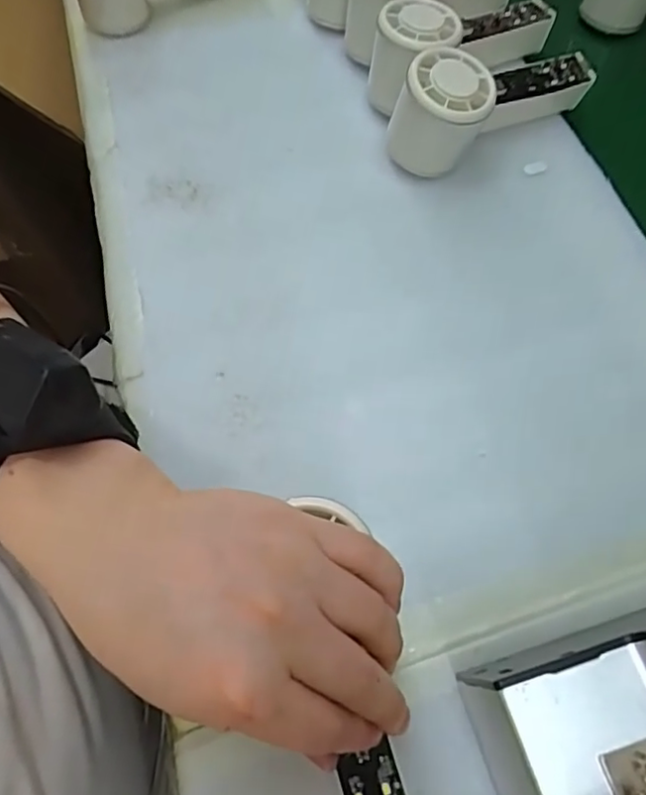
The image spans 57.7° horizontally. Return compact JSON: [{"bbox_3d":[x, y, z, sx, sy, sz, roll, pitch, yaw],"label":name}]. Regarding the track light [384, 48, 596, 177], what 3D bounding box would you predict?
[{"bbox_3d":[0.119,-0.209,0.398,0.157,0.069,0.064,-26,65,-9],"label":"track light"}]

